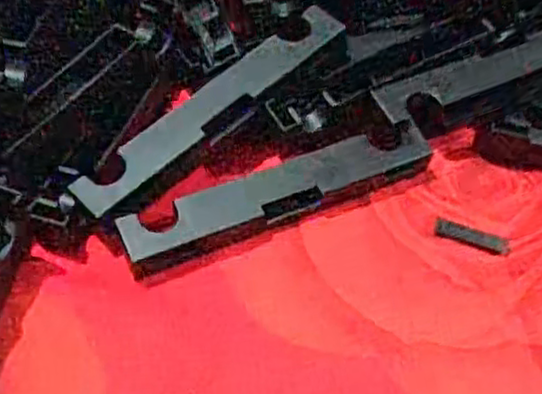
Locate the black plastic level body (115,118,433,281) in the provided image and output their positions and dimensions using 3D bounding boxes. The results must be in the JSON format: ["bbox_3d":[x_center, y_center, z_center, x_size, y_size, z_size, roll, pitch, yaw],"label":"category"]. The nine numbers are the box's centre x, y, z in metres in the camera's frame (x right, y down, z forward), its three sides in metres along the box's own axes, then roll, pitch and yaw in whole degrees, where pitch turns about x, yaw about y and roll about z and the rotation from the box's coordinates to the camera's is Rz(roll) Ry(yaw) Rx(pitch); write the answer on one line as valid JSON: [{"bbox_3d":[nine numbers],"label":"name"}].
[{"bbox_3d":[0.007,-0.002,0.428,0.191,0.024,0.030,-19,55,-14],"label":"black plastic level body"}]

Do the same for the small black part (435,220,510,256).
[{"bbox_3d":[0.121,0.024,0.436,0.044,0.004,0.012,14,54,11],"label":"small black part"}]

